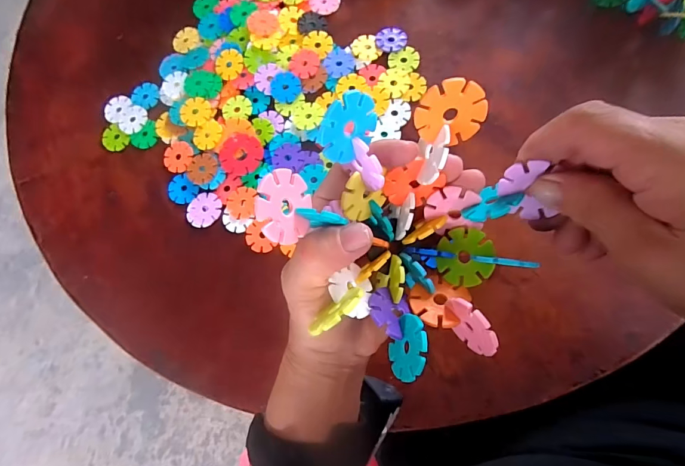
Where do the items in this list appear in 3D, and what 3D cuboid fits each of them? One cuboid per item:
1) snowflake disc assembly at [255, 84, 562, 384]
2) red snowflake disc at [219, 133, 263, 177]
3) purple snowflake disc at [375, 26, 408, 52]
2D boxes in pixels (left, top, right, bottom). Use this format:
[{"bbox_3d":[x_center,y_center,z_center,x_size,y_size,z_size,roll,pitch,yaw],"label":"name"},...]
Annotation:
[{"bbox_3d":[0.036,-0.002,0.184,0.116,0.066,0.116,-44,80,-7],"label":"snowflake disc assembly"},{"bbox_3d":[-0.100,-0.078,0.376,0.042,0.004,0.044,-2,77,8],"label":"red snowflake disc"},{"bbox_3d":[0.051,-0.199,0.391,0.032,0.004,0.030,-2,77,8],"label":"purple snowflake disc"}]

